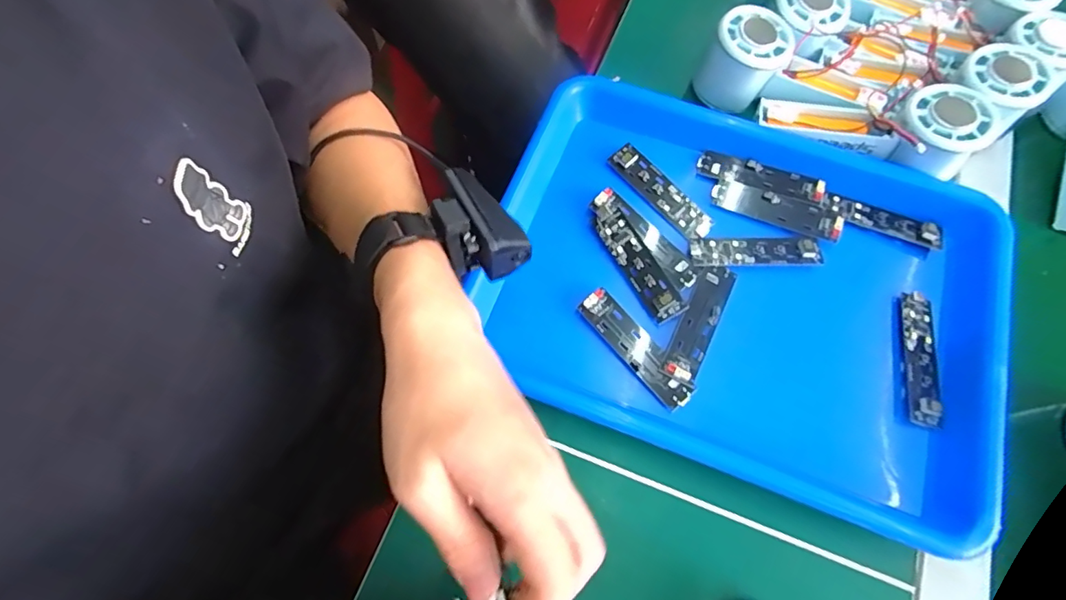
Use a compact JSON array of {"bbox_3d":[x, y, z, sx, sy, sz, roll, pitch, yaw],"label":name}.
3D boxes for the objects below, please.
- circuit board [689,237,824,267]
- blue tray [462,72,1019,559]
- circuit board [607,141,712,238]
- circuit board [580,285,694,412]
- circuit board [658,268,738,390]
[{"bbox_3d":[0.158,-0.035,0.373,0.088,0.009,0.024,2,68,-1],"label":"circuit board"},{"bbox_3d":[0.138,-0.011,0.359,0.332,0.031,0.247,21,69,7],"label":"blue tray"},{"bbox_3d":[0.095,-0.083,0.395,0.024,0.006,0.092,-38,74,-15],"label":"circuit board"},{"bbox_3d":[0.068,0.031,0.347,0.024,0.007,0.090,-37,74,-15],"label":"circuit board"},{"bbox_3d":[0.112,0.014,0.353,0.024,0.005,0.090,25,69,8],"label":"circuit board"}]

